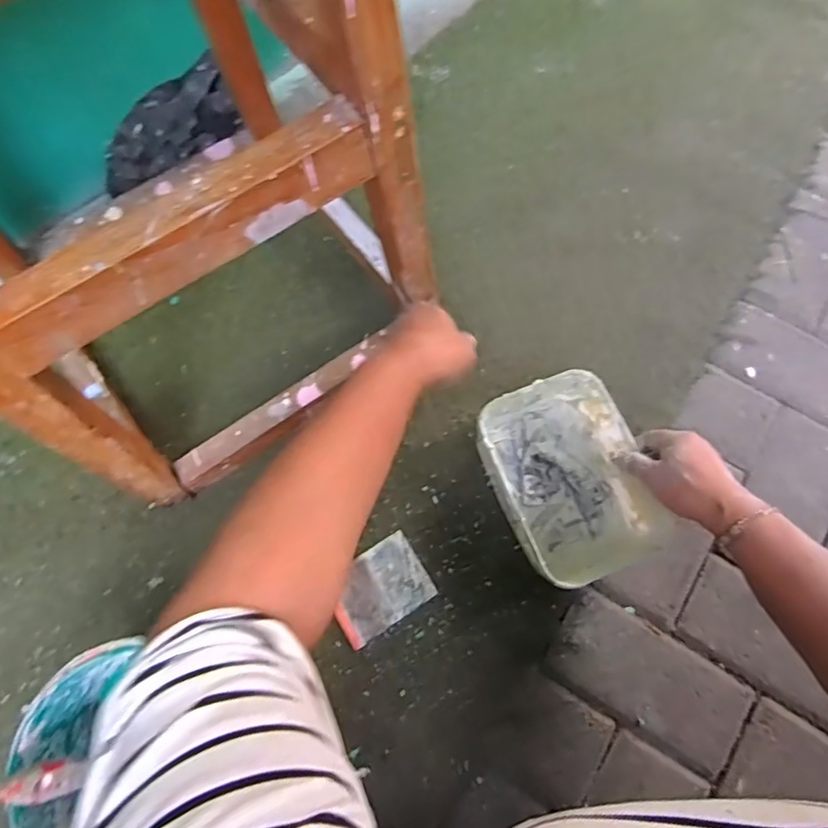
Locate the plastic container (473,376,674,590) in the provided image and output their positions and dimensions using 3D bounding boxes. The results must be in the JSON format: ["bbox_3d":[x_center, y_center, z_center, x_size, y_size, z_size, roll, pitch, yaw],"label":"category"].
[{"bbox_3d":[0.159,0.072,0.585,0.143,0.093,0.199,-25,75,-10],"label":"plastic container"}]

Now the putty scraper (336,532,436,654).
[{"bbox_3d":[-0.037,0.186,0.588,0.103,0.010,0.077,-31,76,-11],"label":"putty scraper"}]

